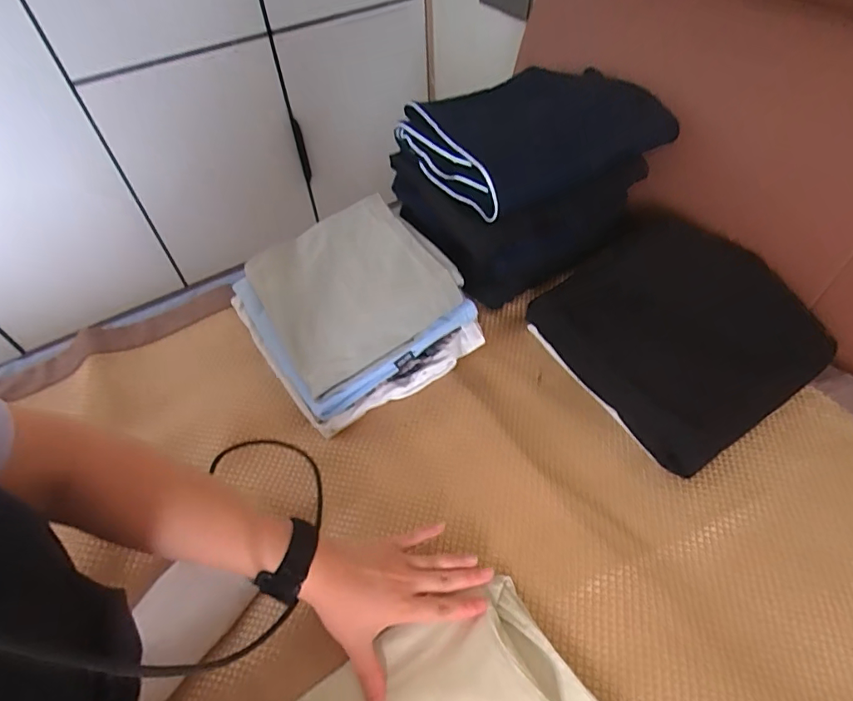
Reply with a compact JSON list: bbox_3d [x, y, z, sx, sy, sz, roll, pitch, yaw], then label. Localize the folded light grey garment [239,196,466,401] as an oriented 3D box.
[{"bbox_3d":[-0.101,-0.085,0.639,0.220,0.022,0.266,-35,54,-3],"label":"folded light grey garment"}]

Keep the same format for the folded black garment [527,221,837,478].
[{"bbox_3d":[0.275,-0.026,0.565,0.213,0.119,0.263,-30,55,-19],"label":"folded black garment"}]

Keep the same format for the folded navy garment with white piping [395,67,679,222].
[{"bbox_3d":[0.130,-0.293,0.658,0.273,0.066,0.257,-26,54,-17],"label":"folded navy garment with white piping"}]

